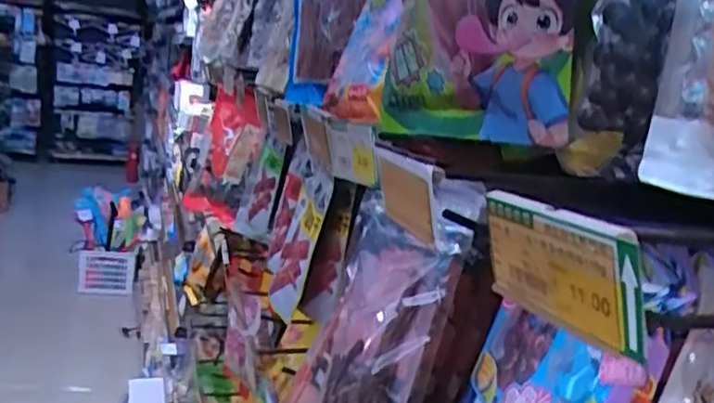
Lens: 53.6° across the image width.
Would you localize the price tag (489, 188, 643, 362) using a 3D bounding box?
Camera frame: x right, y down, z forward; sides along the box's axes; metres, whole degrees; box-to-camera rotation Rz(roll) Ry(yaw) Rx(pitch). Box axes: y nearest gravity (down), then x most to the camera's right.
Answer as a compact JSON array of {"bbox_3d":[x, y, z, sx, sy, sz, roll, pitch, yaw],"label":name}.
[{"bbox_3d":[0.071,0.024,0.255,0.005,0.045,0.084,-13,15,-19],"label":"price tag"}]

